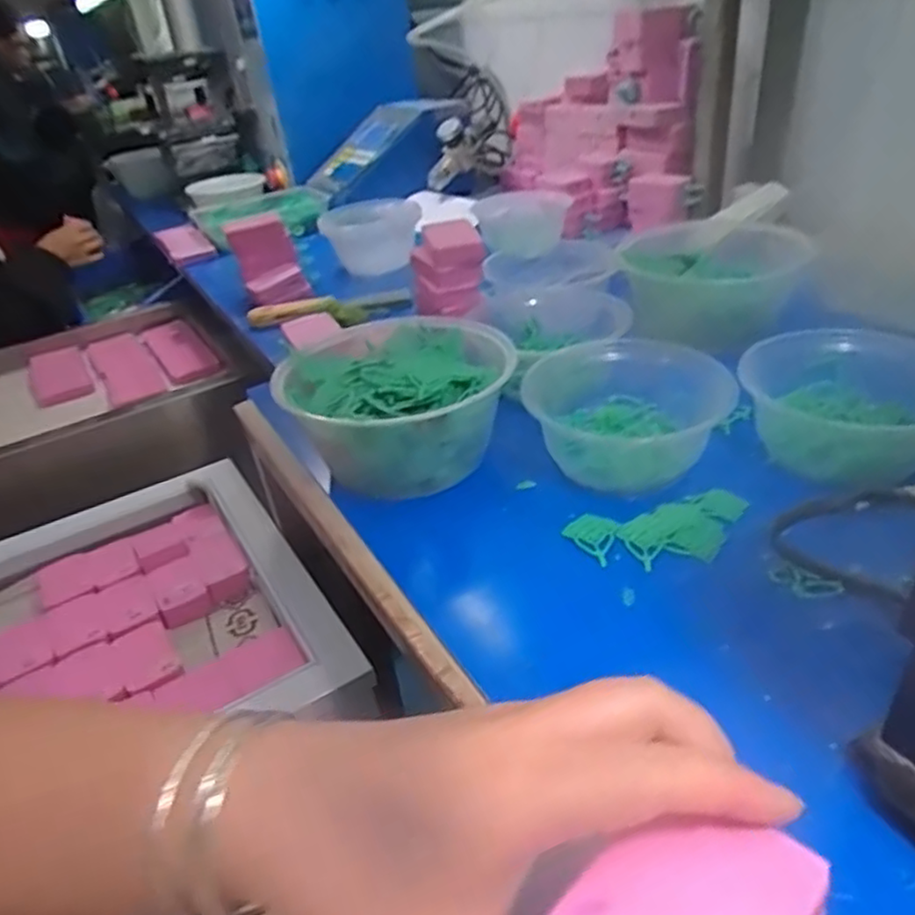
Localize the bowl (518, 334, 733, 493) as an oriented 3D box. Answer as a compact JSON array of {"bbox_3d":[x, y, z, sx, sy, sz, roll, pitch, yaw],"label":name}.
[{"bbox_3d":[0.117,-0.033,0.482,0.125,0.061,0.117,-5,33,3],"label":"bowl"}]

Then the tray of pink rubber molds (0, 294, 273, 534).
[{"bbox_3d":[-0.571,-0.063,0.959,0.496,0.118,0.425,-25,37,-25],"label":"tray of pink rubber molds"}]

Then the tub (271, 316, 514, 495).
[{"bbox_3d":[-0.041,-0.037,0.501,0.157,0.074,0.148,-5,33,3],"label":"tub"}]

